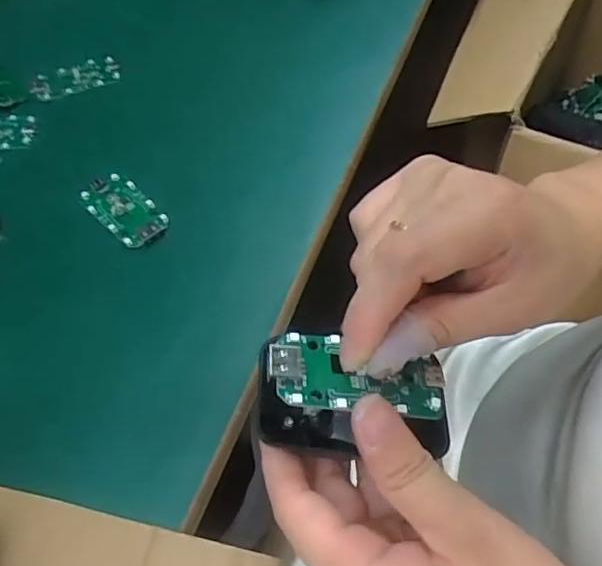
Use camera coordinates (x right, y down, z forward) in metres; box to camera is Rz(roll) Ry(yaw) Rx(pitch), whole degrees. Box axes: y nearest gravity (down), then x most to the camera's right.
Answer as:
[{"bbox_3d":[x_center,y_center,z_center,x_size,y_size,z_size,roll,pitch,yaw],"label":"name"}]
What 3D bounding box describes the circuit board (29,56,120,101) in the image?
[{"bbox_3d":[-0.164,-0.150,0.406,0.061,0.004,0.034,-19,57,-10],"label":"circuit board"}]

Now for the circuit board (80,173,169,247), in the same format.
[{"bbox_3d":[-0.105,-0.043,0.333,0.061,0.009,0.031,39,67,25],"label":"circuit board"}]

